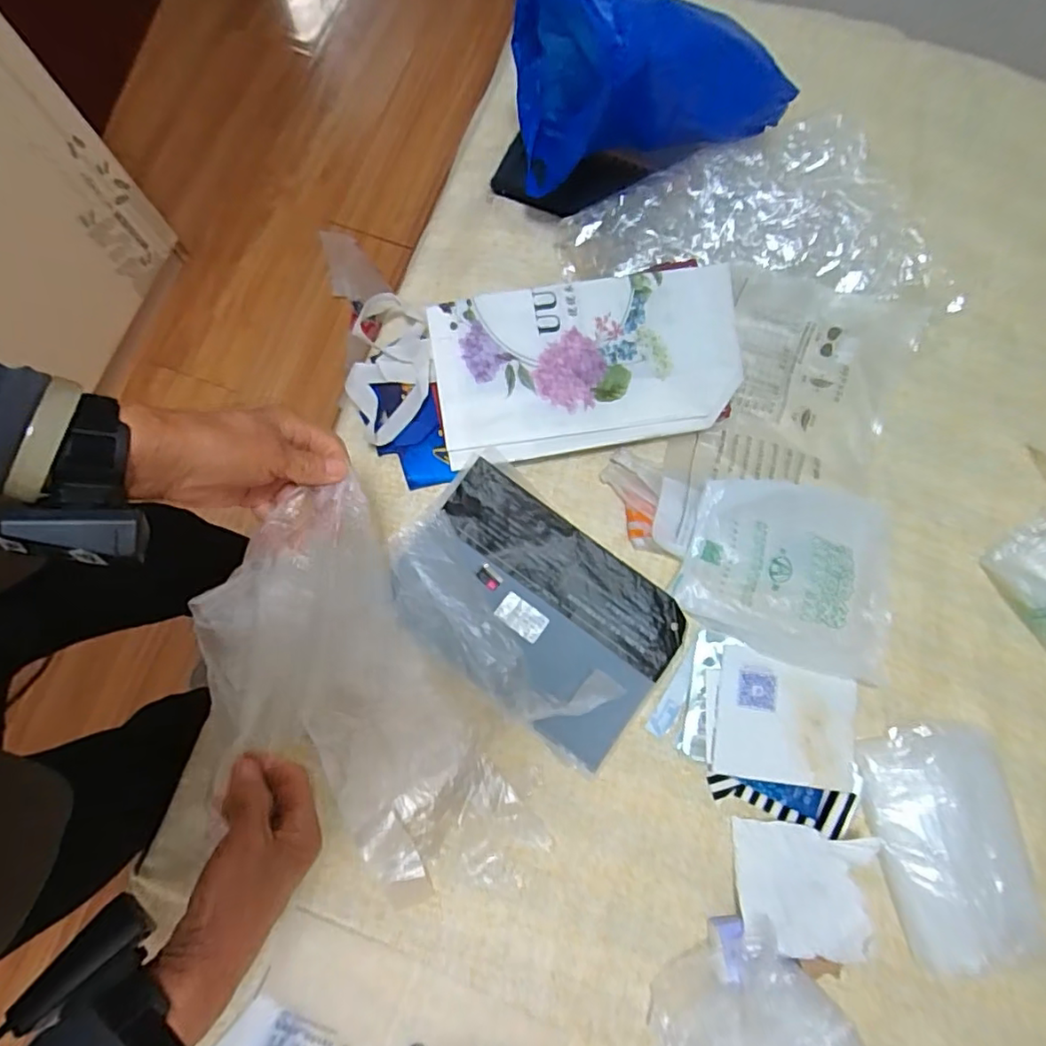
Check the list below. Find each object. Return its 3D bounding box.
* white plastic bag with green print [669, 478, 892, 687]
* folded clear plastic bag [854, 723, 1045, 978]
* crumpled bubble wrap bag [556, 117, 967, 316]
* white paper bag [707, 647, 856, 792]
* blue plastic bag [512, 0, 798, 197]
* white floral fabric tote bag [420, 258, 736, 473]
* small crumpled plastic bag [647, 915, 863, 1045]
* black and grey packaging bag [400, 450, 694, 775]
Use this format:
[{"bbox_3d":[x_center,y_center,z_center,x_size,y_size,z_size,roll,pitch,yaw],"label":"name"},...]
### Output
[{"bbox_3d":[0.273,0.042,0.593,0.210,0.033,0.185,17,78,3],"label":"white plastic bag with green print"},{"bbox_3d":[0.403,0.301,0.547,0.132,0.014,0.212,-9,78,-2],"label":"folded clear plastic bag"},{"bbox_3d":[0.265,-0.343,0.641,0.431,0.078,0.166,6,78,1],"label":"crumpled bubble wrap bag"},{"bbox_3d":[0.253,0.191,0.578,0.136,0.012,0.119,5,78,1],"label":"white paper bag"},{"bbox_3d":[0.123,-0.422,0.575,0.263,0.194,0.108,7,78,1],"label":"blue plastic bag"},{"bbox_3d":[0.073,-0.167,0.631,0.326,0.017,0.175,-9,86,-3],"label":"white floral fabric tote bag"},{"bbox_3d":[0.212,0.465,0.527,0.150,0.029,0.185,-34,80,-7],"label":"small crumpled plastic bag"},{"bbox_3d":[0.012,0.087,0.592,0.276,0.030,0.179,37,80,7],"label":"black and grey packaging bag"}]

